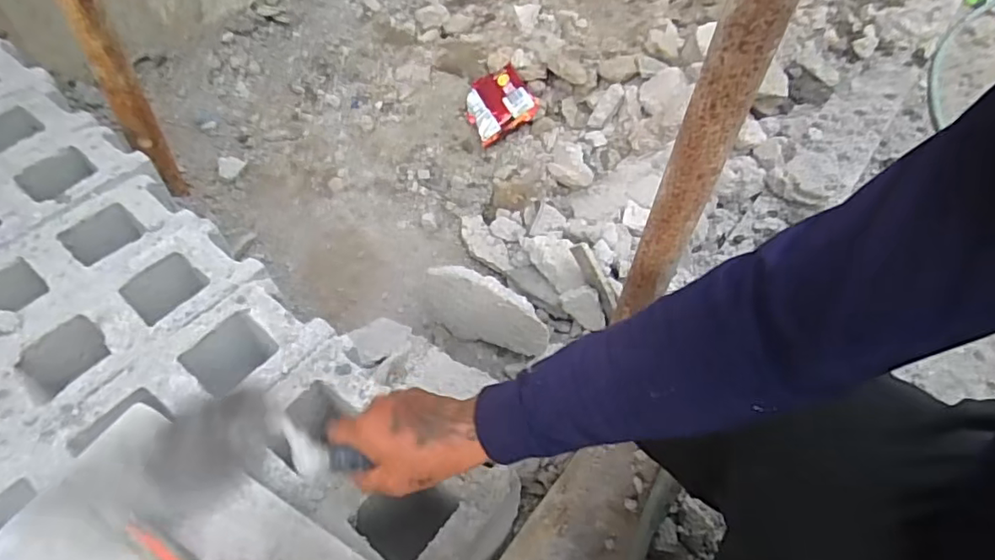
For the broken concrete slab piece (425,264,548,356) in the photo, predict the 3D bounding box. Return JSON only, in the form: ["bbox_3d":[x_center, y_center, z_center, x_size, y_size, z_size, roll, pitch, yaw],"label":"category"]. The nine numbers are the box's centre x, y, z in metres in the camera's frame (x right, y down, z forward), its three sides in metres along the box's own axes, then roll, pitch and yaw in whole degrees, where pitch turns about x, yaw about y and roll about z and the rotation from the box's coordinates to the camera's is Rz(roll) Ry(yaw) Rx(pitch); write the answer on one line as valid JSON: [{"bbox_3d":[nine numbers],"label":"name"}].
[{"bbox_3d":[-0.014,0.042,0.770,0.180,0.106,0.019,15,33,23],"label":"broken concrete slab piece"}]

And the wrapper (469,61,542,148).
[{"bbox_3d":[0.000,-0.340,1.098,0.129,0.046,0.135,-32,64,8],"label":"wrapper"}]

